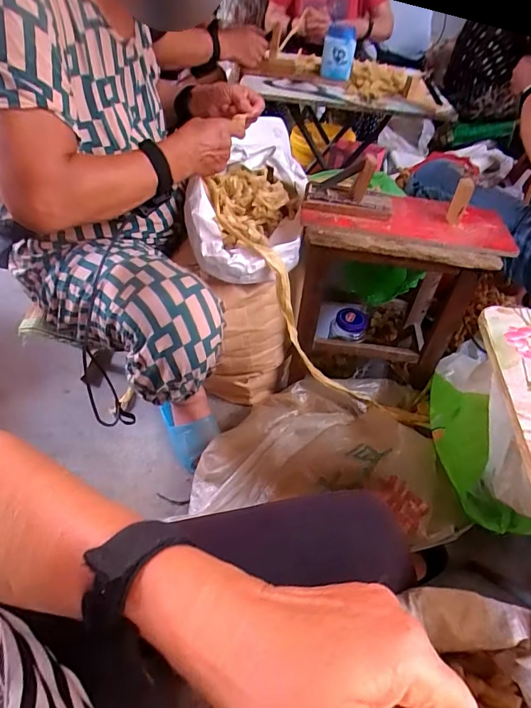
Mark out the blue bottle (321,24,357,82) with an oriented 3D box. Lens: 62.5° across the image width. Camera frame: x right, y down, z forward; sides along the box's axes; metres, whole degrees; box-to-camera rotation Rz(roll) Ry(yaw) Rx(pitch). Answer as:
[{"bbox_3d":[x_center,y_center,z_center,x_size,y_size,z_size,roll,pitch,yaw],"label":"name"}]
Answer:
[{"bbox_3d":[0.195,-0.805,1.175,0.085,0.112,0.103,12,44,4],"label":"blue bottle"}]

